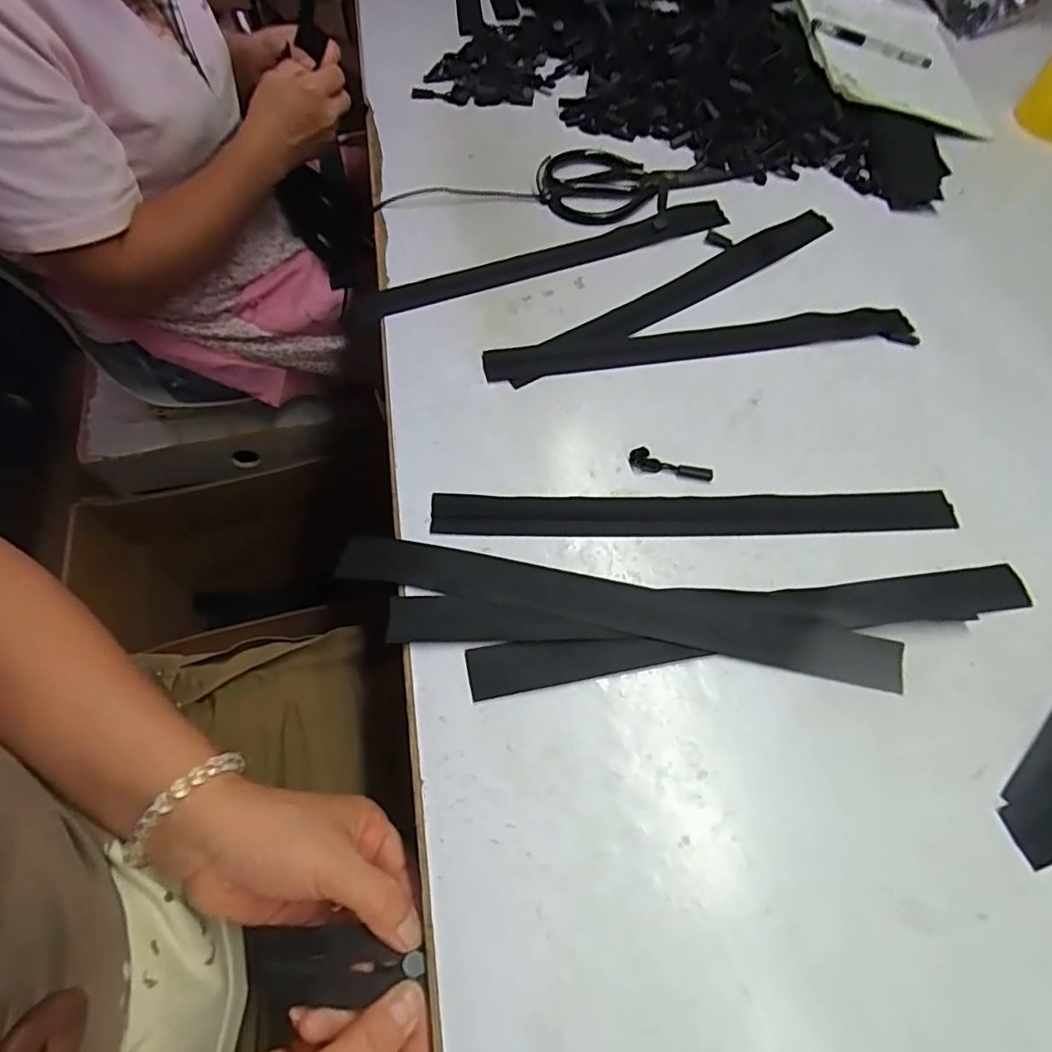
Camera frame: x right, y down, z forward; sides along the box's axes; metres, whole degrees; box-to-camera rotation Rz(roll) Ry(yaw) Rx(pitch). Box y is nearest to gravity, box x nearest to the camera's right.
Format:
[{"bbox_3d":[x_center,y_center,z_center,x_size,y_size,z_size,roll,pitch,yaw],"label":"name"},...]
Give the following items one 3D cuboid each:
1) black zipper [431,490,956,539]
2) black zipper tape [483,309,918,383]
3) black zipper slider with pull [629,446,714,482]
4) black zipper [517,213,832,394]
[{"bbox_3d":[0.115,-0.007,0.395,0.351,0.004,0.033,-1,62,-2],"label":"black zipper"},{"bbox_3d":[0.140,-0.148,0.465,0.347,0.005,0.039,-7,62,-4],"label":"black zipper tape"},{"bbox_3d":[0.102,-0.042,0.404,0.058,0.012,0.011,15,62,8],"label":"black zipper slider with pull"},{"bbox_3d":[0.134,-0.200,0.493,0.351,0.008,0.033,-30,69,-15],"label":"black zipper"}]

